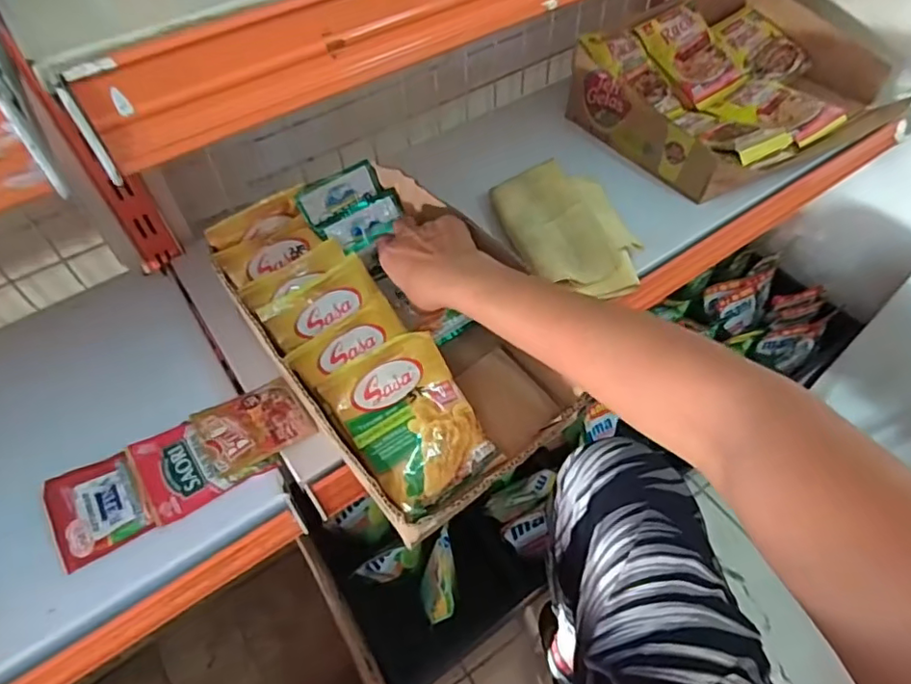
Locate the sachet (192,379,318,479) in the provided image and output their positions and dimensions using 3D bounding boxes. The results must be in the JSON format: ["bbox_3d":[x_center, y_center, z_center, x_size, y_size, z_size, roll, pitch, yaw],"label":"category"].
[{"bbox_3d":[-0.173,0.069,0.489,0.083,0.016,0.073,-32,58,-20],"label":"sachet"}]

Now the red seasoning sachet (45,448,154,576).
[{"bbox_3d":[-0.279,0.129,0.444,0.063,0.009,0.081,-31,58,-19],"label":"red seasoning sachet"}]

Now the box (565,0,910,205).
[{"bbox_3d":[0.367,-0.342,0.743,0.368,0.086,0.279,-29,57,-18],"label":"box"}]

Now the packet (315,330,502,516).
[{"bbox_3d":[-0.033,0.059,0.450,0.095,0.014,0.127,-33,76,-22],"label":"packet"}]

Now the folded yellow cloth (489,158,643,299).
[{"bbox_3d":[0.116,-0.126,0.611,0.113,0.029,0.189,-13,54,-7],"label":"folded yellow cloth"}]

